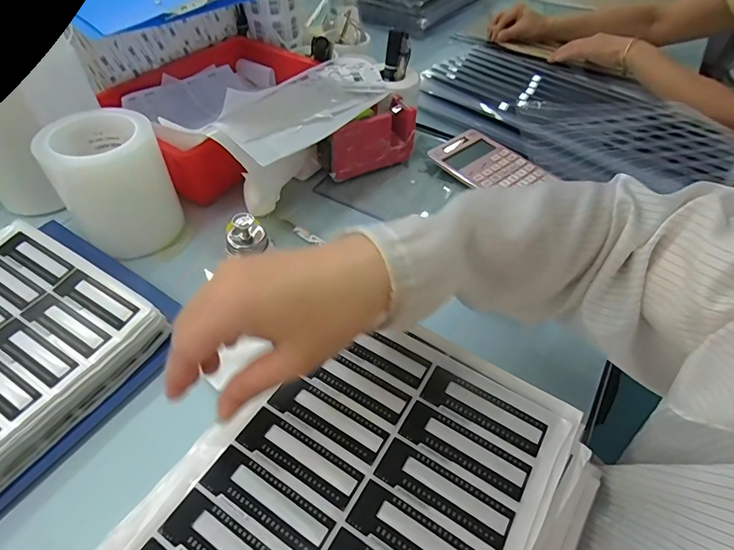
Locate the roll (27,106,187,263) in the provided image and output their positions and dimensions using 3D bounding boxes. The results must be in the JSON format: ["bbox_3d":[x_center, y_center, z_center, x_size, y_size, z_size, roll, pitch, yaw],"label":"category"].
[{"bbox_3d":[-0.274,-0.102,0.475,0.105,0.137,0.091,-22,54,-21],"label":"roll"}]

